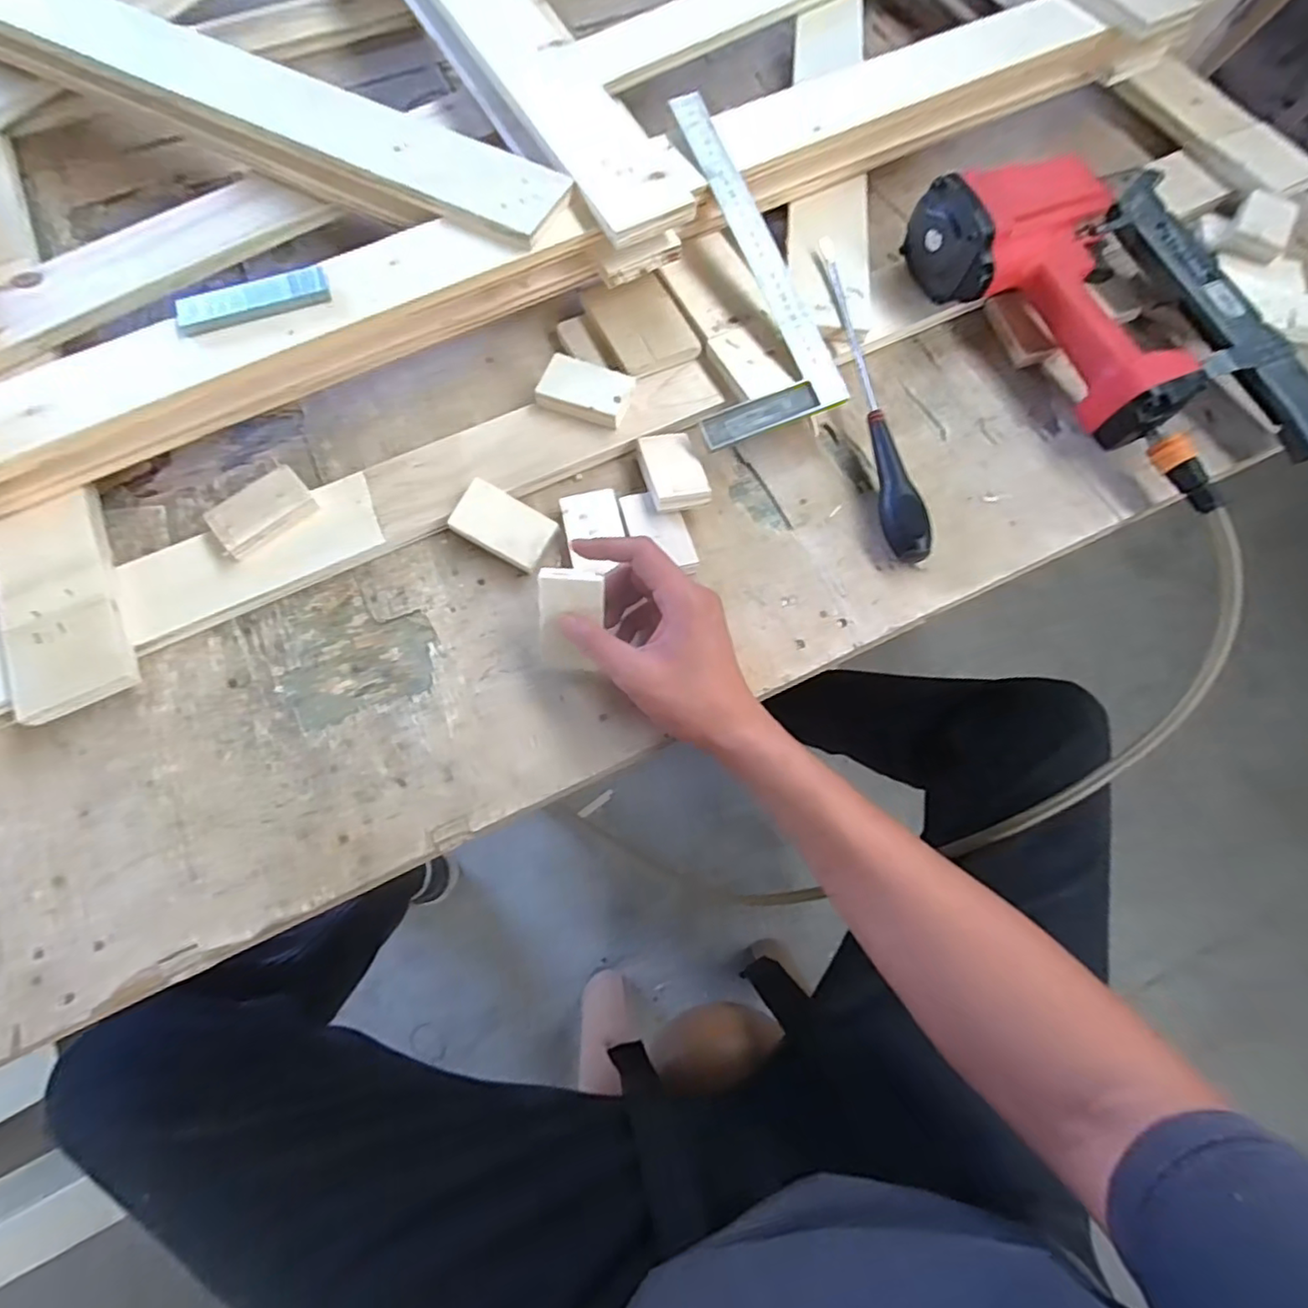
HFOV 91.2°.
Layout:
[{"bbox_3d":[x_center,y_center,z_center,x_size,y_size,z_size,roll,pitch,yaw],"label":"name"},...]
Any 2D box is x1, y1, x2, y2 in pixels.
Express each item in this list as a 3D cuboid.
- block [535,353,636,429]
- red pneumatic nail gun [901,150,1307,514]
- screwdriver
[{"bbox_3d":[-0.056,-0.212,0.523,0.072,0.021,0.044,21,72,5],"label":"block"},{"bbox_3d":[0.401,-0.290,0.535,0.203,0.078,0.348,-33,75,-12],"label":"red pneumatic nail gun"},{"bbox_3d":[0.170,-0.218,0.532,0.031,0.026,0.313,-9,71,-5],"label":"screwdriver"}]

